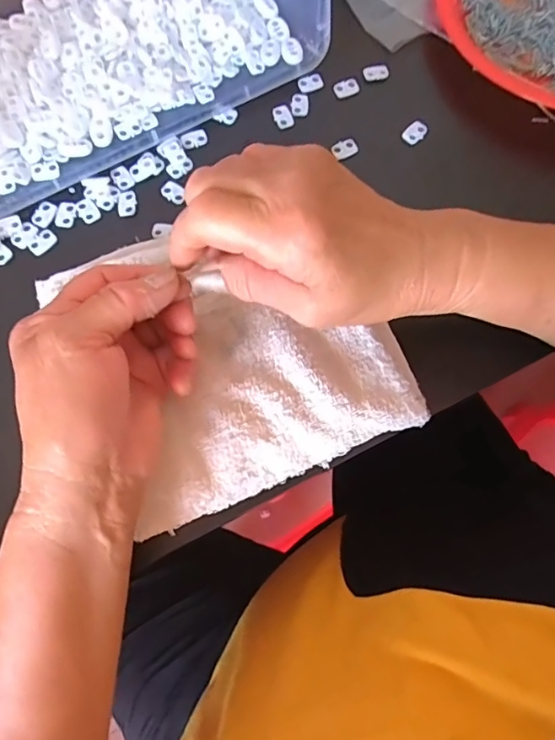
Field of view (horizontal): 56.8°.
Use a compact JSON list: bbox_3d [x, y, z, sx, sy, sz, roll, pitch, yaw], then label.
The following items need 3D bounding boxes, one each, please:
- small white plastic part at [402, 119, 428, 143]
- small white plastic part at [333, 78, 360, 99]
[{"bbox_3d":[0.102,-0.177,0.381,0.014,0.006,0.018,43,76,11],"label":"small white plastic part"},{"bbox_3d":[0.052,-0.216,0.392,0.018,0.005,0.014,-29,76,-10],"label":"small white plastic part"}]

